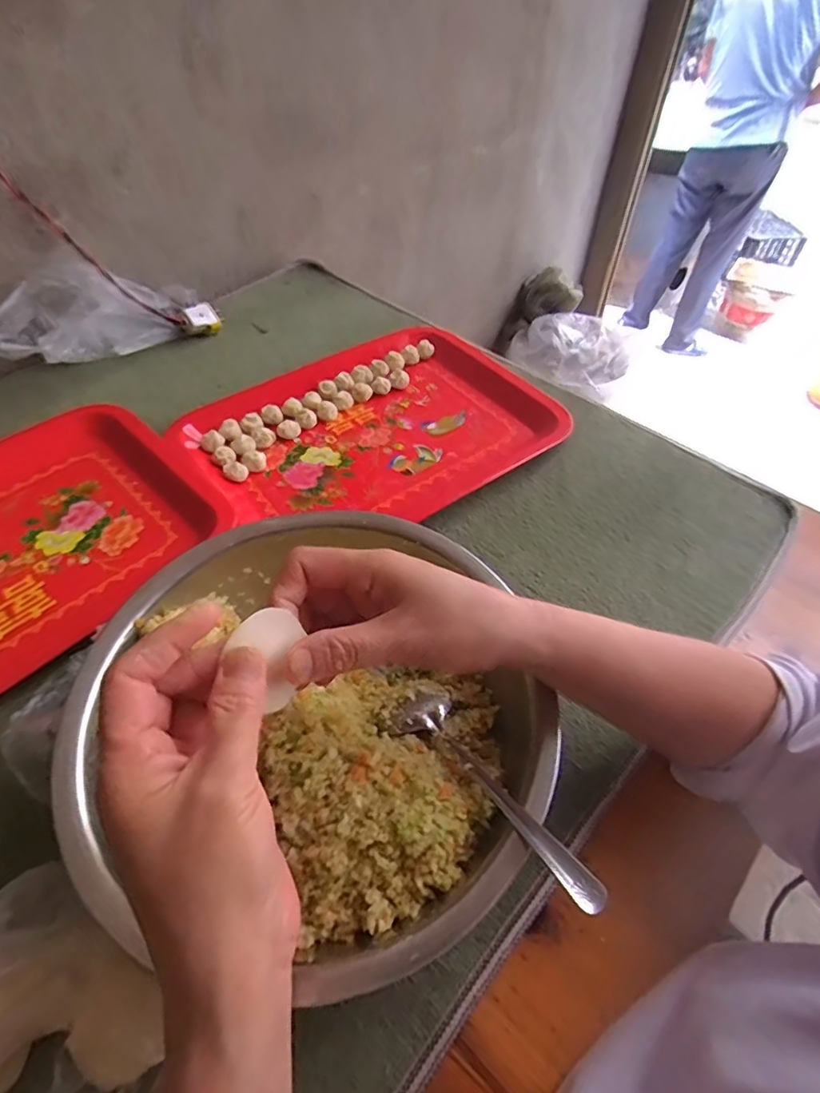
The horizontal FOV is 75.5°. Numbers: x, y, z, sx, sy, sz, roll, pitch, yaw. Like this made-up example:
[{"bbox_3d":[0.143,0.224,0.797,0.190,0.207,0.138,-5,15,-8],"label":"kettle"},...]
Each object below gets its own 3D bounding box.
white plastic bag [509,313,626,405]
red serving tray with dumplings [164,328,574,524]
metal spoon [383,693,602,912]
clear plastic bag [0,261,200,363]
[{"bbox_3d":[0.389,-0.482,1.304,0.290,0.099,0.193,17,51,12],"label":"white plastic bag"},{"bbox_3d":[-0.035,-0.127,0.564,0.360,0.024,0.247,-26,57,-20],"label":"red serving tray with dumplings"},{"bbox_3d":[0.044,0.134,0.294,0.041,0.015,0.150,-29,37,-22],"label":"metal spoon"},{"bbox_3d":[-0.374,-0.277,0.634,0.089,0.097,0.243,33,58,22],"label":"clear plastic bag"}]

